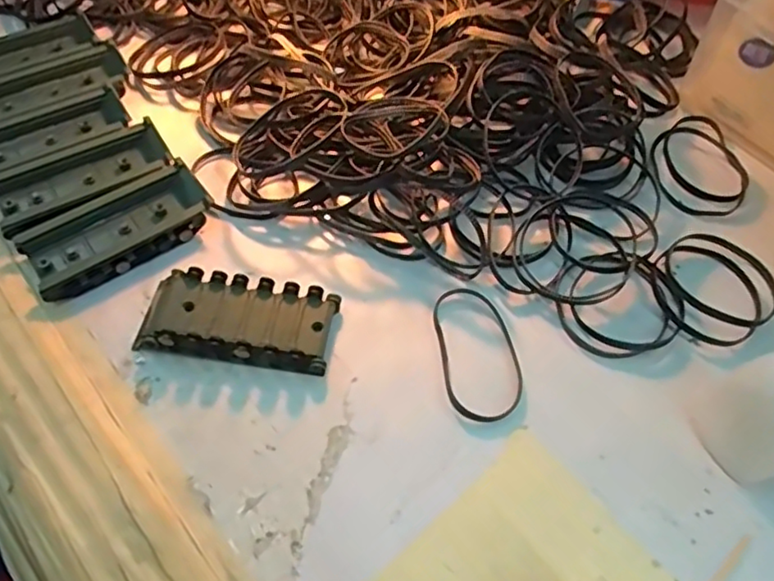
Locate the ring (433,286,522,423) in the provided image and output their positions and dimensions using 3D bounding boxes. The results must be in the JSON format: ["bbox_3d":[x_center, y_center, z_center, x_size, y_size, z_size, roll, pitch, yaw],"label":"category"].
[{"bbox_3d":[0.046,0.030,0.322,0.038,0.004,0.075,-5,57,-4],"label":"ring"}]

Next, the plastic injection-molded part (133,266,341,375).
[{"bbox_3d":[-0.075,0.015,0.324,0.093,0.015,0.044,8,57,4],"label":"plastic injection-molded part"}]

